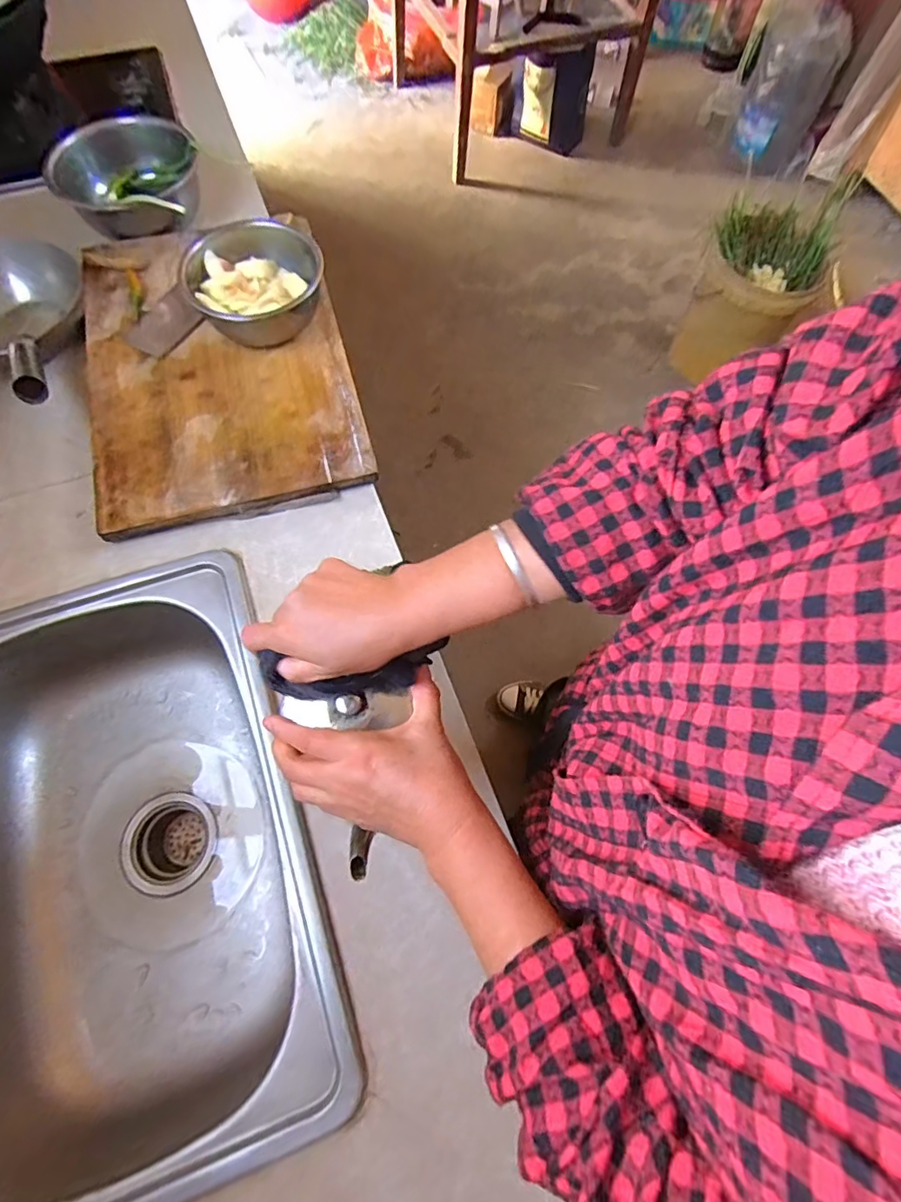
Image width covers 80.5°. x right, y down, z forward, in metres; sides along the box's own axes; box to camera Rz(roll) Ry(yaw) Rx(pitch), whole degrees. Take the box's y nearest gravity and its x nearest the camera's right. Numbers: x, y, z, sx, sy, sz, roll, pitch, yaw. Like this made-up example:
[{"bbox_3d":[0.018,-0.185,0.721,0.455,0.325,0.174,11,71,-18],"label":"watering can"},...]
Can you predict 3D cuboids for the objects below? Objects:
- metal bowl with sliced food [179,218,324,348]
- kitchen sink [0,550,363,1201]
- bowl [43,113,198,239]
[{"bbox_3d":[-0.249,-0.400,0.668,0.156,0.079,0.162,0,66,0],"label":"metal bowl with sliced food"},{"bbox_3d":[-0.352,0.266,0.553,0.412,0.190,0.536,-18,68,-8],"label":"kitchen sink"},{"bbox_3d":[-0.449,-0.598,0.752,0.192,0.067,0.186,0,66,0],"label":"bowl"}]

